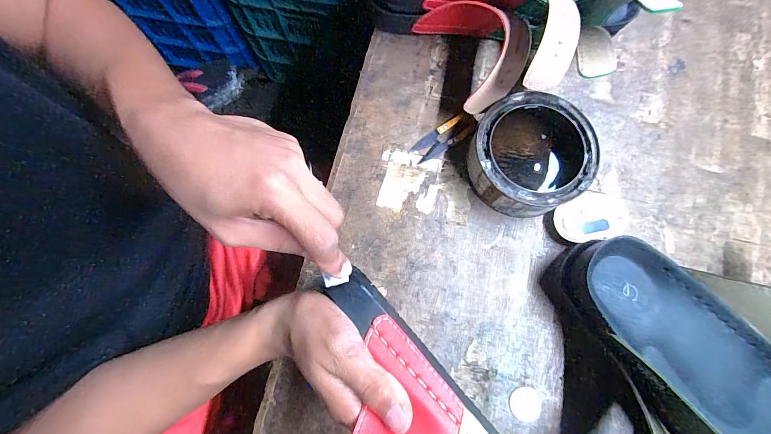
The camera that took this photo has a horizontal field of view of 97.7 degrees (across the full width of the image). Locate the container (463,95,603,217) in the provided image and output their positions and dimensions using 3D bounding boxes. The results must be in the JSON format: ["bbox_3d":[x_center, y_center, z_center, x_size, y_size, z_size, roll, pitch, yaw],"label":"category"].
[{"bbox_3d":[0.133,-0.055,0.311,0.105,0.041,0.101,0,78,0],"label":"container"}]

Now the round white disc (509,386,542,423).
[{"bbox_3d":[0.118,0.157,0.282,0.027,0.004,0.025,0,78,0],"label":"round white disc"}]

